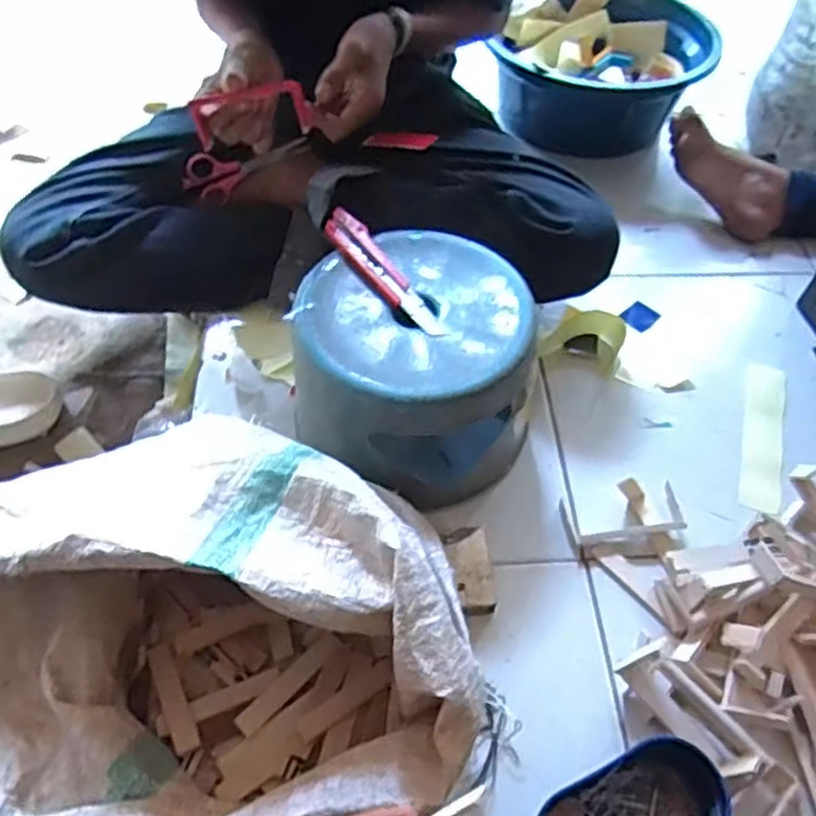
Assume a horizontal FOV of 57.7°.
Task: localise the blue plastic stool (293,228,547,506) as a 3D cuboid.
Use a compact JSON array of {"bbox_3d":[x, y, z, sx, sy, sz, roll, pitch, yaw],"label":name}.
[{"bbox_3d":[0.002,-0.031,0.736,0.222,0.165,0.235,4,52,1],"label":"blue plastic stool"}]

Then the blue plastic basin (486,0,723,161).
[{"bbox_3d":[0.287,-0.508,1.140,0.311,0.159,0.312,16,53,10],"label":"blue plastic basin"}]

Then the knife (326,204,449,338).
[{"bbox_3d":[-0.027,-0.130,0.716,0.037,0.020,0.183,-26,58,-21],"label":"knife"}]

